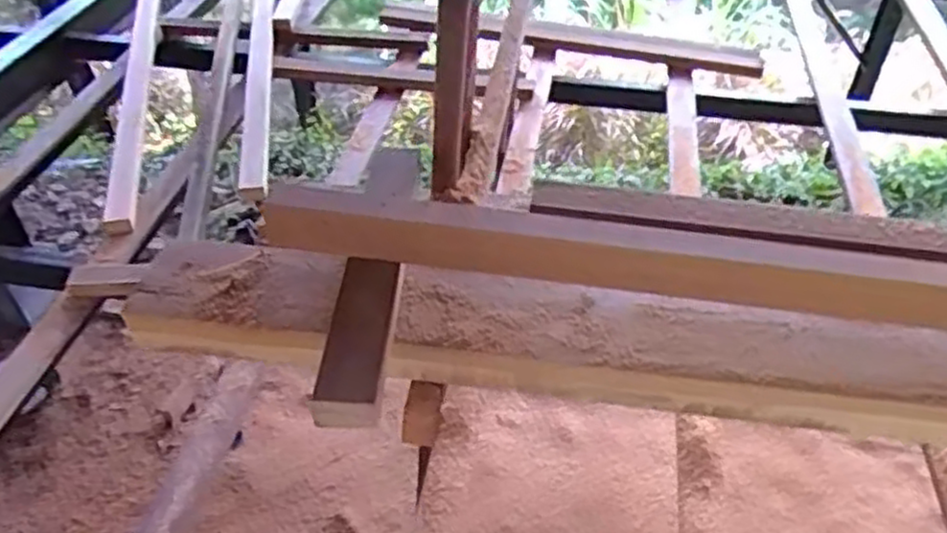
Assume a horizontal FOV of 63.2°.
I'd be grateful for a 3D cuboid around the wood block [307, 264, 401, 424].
[{"bbox_3d":[-0.135,0.079,0.908,0.081,0.050,0.233,1,42,1],"label":"wood block"}]

